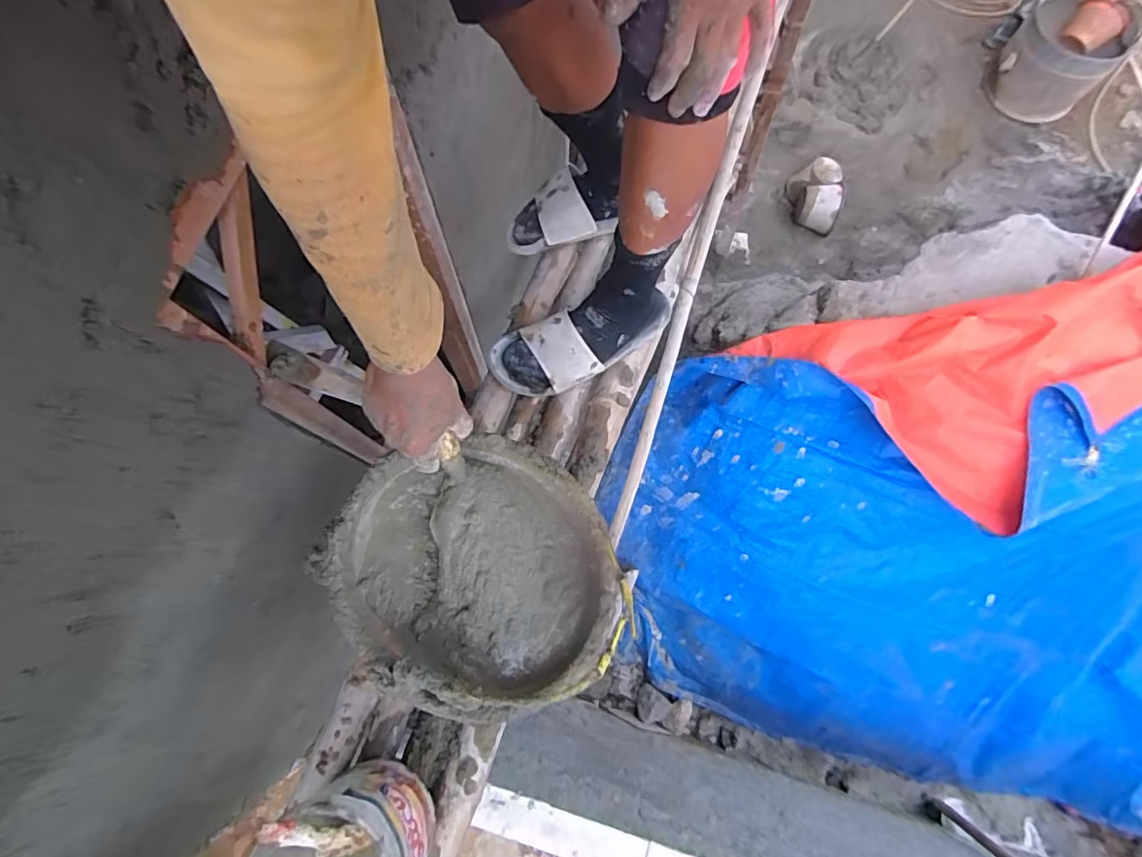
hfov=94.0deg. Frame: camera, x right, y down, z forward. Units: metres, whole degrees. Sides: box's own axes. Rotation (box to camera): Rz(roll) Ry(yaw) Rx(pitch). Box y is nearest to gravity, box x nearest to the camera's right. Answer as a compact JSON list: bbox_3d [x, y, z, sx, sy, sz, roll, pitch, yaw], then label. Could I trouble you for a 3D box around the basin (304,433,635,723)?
[{"bbox_3d":[-0.097,0.133,0.510,0.282,0.113,0.246,32,78,7],"label":"basin"}]

